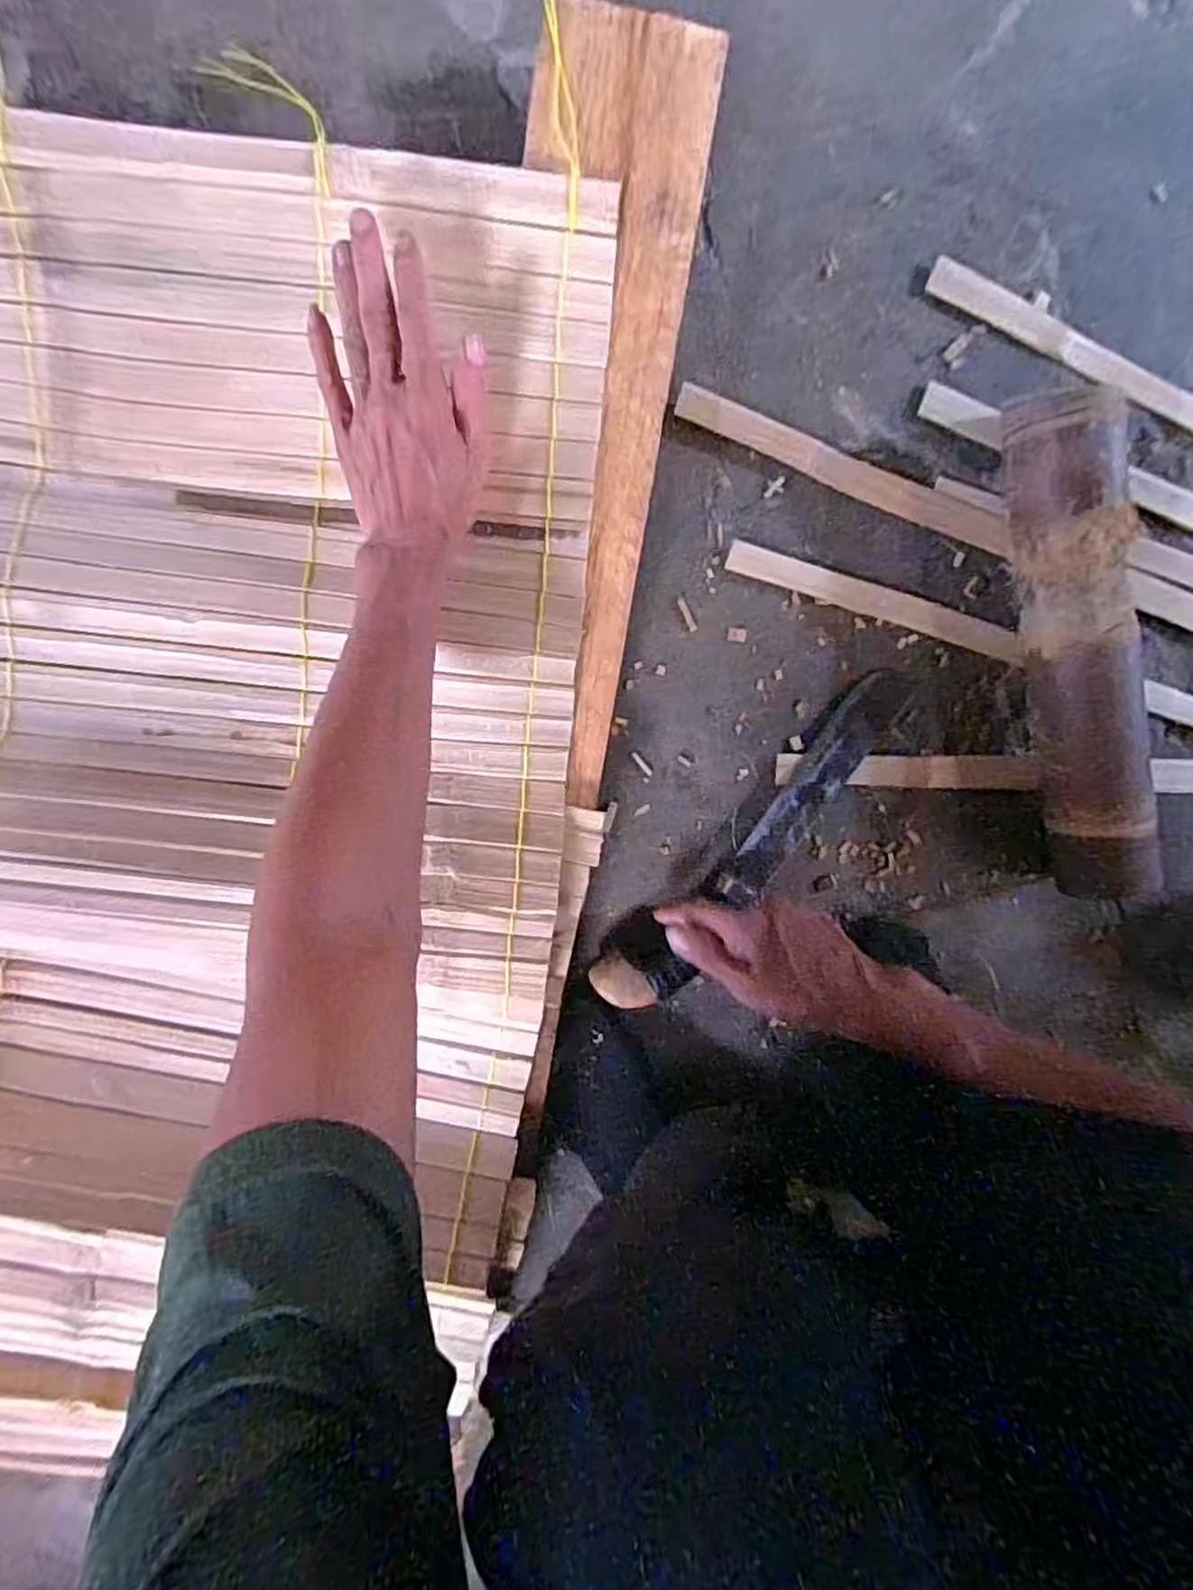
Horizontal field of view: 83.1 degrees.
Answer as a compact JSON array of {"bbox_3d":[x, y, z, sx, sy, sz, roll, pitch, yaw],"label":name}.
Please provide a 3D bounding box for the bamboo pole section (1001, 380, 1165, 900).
[{"bbox_3d":[0.343,-0.098,0.487,0.061,0.077,0.352,-15,98,-3],"label":"bamboo pole section"}]

